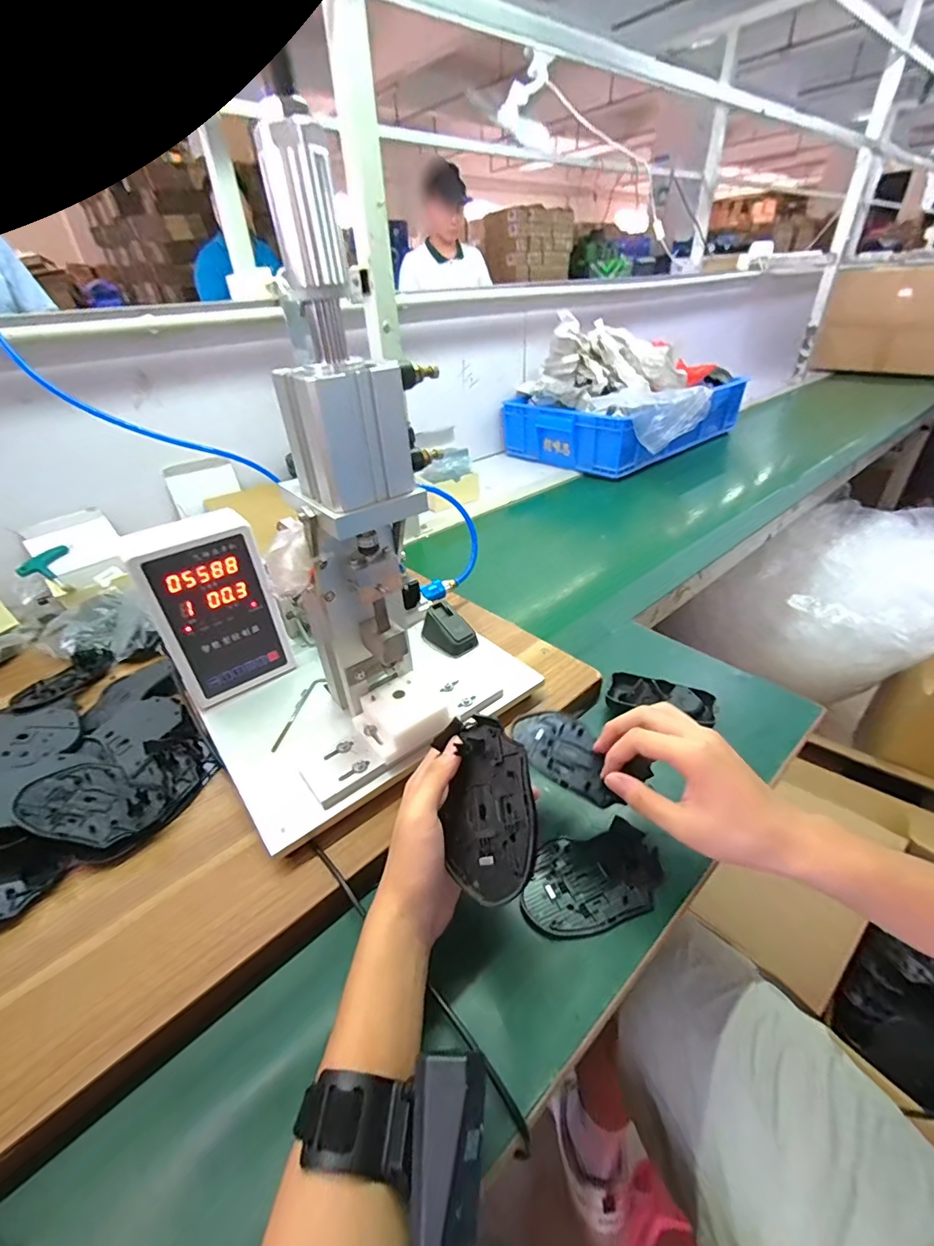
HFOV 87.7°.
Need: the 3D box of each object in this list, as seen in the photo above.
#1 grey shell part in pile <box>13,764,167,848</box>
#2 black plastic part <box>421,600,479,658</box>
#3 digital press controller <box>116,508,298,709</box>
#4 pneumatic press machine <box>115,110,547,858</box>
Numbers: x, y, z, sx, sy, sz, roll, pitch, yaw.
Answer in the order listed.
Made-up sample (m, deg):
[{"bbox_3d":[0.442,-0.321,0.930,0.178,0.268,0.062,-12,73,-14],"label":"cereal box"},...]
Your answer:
[{"bbox_3d":[-0.326,0.155,0.422,0.108,0.014,0.072,20,30,11],"label":"grey shell part in pile"},{"bbox_3d":[-0.022,0.007,0.572,0.043,0.035,0.066,-27,42,-29],"label":"black plastic part"},{"bbox_3d":[-0.256,-0.014,0.497,0.109,0.186,0.054,-26,42,-29],"label":"digital press controller"},{"bbox_3d":[-0.136,-0.084,0.408,0.265,0.427,0.247,-28,42,-30],"label":"pneumatic press machine"}]

